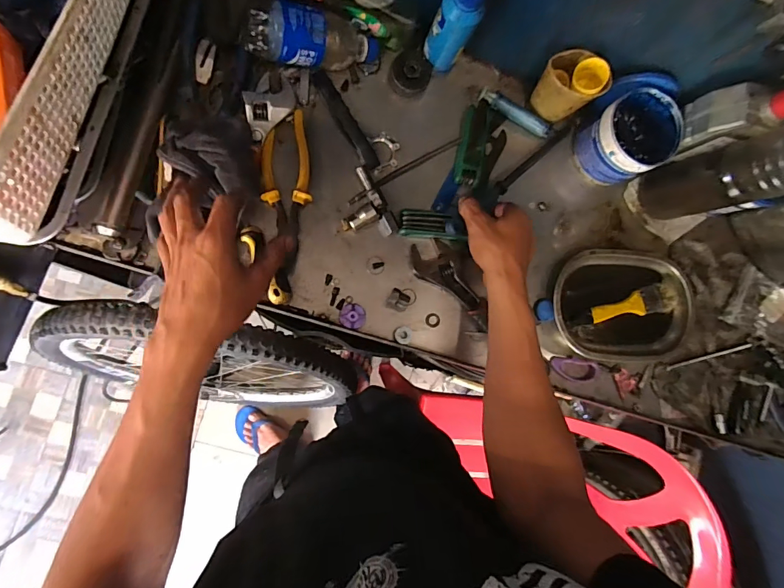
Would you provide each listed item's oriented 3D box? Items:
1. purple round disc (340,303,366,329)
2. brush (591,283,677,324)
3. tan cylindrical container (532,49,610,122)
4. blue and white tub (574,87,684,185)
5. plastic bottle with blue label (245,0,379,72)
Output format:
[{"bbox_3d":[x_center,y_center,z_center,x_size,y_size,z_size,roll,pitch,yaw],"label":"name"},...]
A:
[{"bbox_3d":[-0.051,0.029,0.549,0.033,0.014,0.032,-1,87,-9],"label":"purple round disc"},{"bbox_3d":[0.352,0.013,0.613,0.135,0.010,0.041,-8,88,-9],"label":"brush"},{"bbox_3d":[0.232,-0.275,0.564,0.064,0.092,0.069,1,86,-9],"label":"tan cylindrical container"},{"bbox_3d":[0.321,-0.212,0.577,0.103,0.079,0.096,1,86,-9],"label":"blue and white tub"},{"bbox_3d":[-0.090,-0.313,0.521,0.173,0.062,0.057,-13,88,-36],"label":"plastic bottle with blue label"}]

